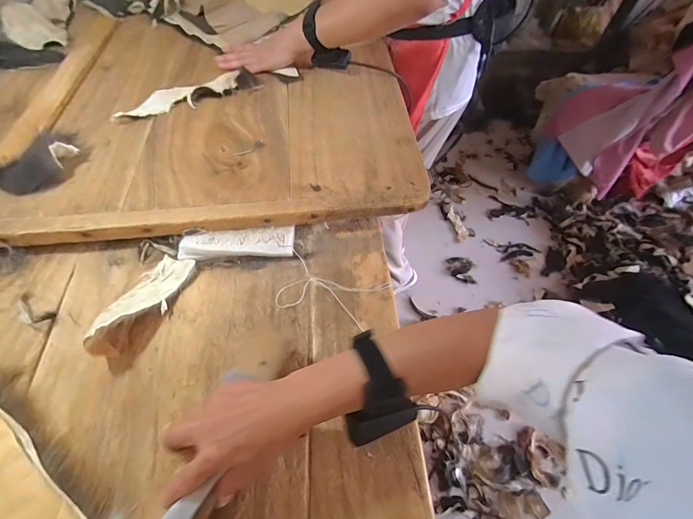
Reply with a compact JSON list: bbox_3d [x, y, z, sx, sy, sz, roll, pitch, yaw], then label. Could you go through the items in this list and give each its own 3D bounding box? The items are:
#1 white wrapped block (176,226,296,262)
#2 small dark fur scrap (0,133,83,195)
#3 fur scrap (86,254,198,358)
[{"bbox_3d":[-0.145,-0.020,0.483,0.147,0.024,0.040,-4,58,-5],"label":"white wrapped block"},{"bbox_3d":[-0.448,-0.134,0.496,0.142,0.047,0.088,-30,63,-19],"label":"small dark fur scrap"},{"bbox_3d":[-0.254,0.054,0.436,0.062,0.050,0.147,23,47,12],"label":"fur scrap"}]

